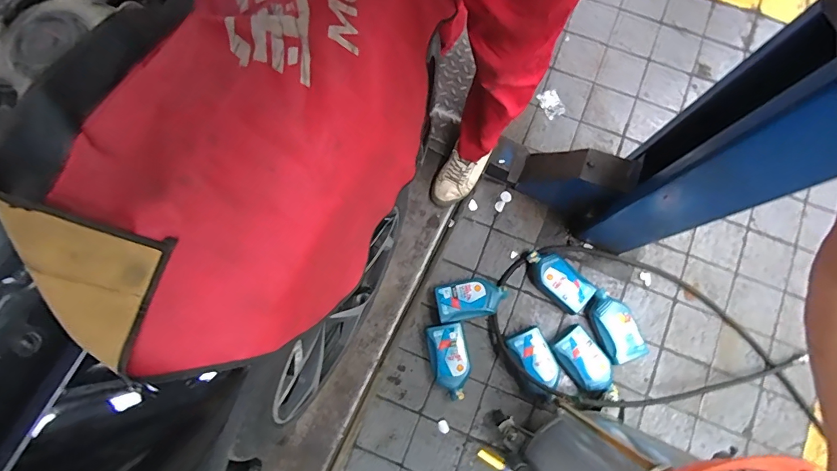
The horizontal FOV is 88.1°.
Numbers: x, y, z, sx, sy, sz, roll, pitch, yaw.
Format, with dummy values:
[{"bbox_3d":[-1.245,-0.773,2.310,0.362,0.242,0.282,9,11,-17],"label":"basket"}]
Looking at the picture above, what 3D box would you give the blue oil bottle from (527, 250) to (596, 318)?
[{"bbox_3d":[0.426,0.130,1.318,0.126,0.065,0.213,-43,80,-7],"label":"blue oil bottle"}]

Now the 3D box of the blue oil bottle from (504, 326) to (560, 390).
[{"bbox_3d":[0.350,0.373,1.301,0.112,0.085,0.180,-26,79,-4],"label":"blue oil bottle"}]

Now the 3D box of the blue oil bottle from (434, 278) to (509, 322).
[{"bbox_3d":[0.164,0.193,1.330,0.221,0.059,0.117,-13,78,-2],"label":"blue oil bottle"}]

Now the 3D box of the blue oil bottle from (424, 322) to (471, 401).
[{"bbox_3d":[0.095,0.374,1.291,0.114,0.077,0.219,-12,78,-1],"label":"blue oil bottle"}]

